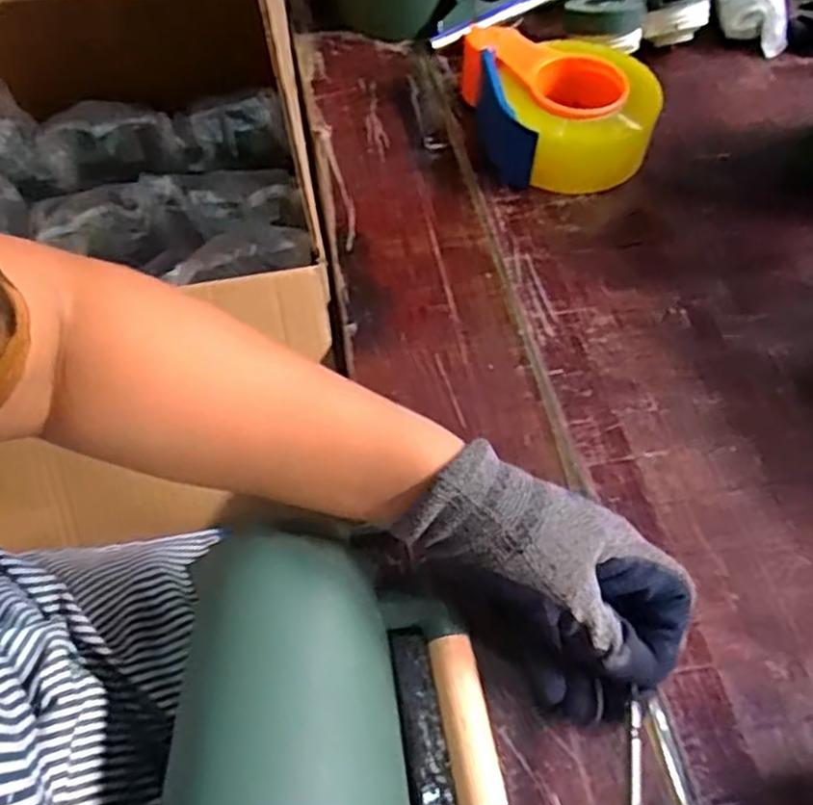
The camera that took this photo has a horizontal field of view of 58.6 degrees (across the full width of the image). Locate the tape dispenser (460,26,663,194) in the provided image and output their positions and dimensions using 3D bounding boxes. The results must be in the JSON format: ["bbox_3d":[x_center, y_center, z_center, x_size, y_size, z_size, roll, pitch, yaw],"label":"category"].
[{"bbox_3d":[0.127,-0.251,0.616,0.141,0.072,0.132,-4,56,-3],"label":"tape dispenser"}]

